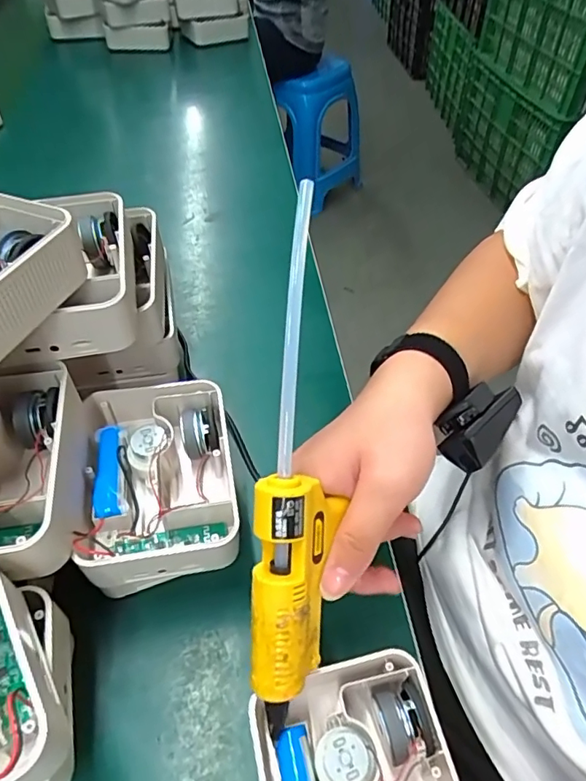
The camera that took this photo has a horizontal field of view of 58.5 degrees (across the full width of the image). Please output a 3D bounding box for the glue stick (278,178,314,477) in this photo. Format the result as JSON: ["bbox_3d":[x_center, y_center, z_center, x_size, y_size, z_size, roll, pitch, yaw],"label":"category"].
[{"bbox_3d":[0.001,-0.035,0.284,0.008,0.007,0.158,5,88,0],"label":"glue stick"}]

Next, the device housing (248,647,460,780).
[{"bbox_3d":[0.038,0.211,0.276,0.105,0.046,0.119,-8,52,-11],"label":"device housing"}]

